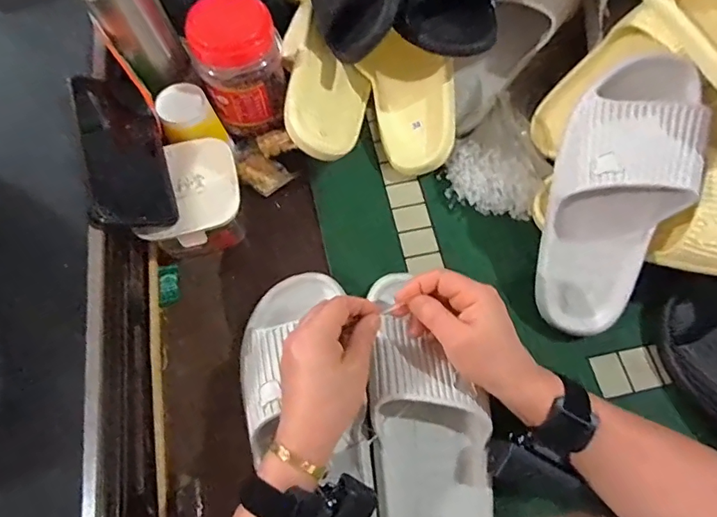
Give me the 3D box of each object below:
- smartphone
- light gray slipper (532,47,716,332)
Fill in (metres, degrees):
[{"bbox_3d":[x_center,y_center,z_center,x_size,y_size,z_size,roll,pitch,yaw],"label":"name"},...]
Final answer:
[{"bbox_3d":[-0.229,-0.106,0.468,0.075,0.014,0.162,-8,75,-30],"label":"smartphone"},{"bbox_3d":[0.233,-0.057,0.443,0.099,0.088,0.254,15,106,6],"label":"light gray slipper"}]

